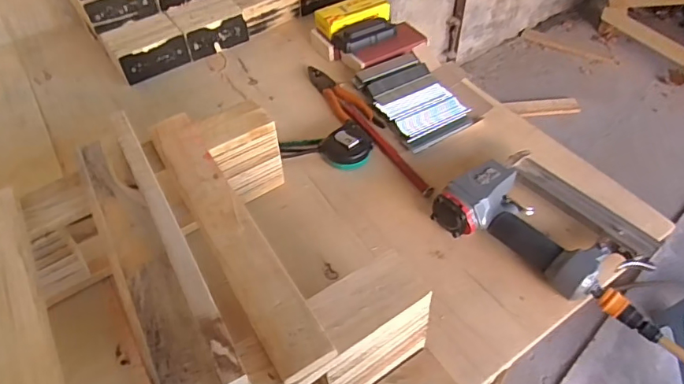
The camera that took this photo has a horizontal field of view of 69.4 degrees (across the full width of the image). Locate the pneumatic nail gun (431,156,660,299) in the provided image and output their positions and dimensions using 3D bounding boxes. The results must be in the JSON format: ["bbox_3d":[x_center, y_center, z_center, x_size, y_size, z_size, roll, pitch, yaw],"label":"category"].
[{"bbox_3d":[0.248,0.039,0.604,0.194,0.068,0.195,-27,53,-19],"label":"pneumatic nail gun"}]

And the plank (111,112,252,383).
[{"bbox_3d":[-0.159,0.038,0.462,0.020,0.045,0.340,-25,52,-18],"label":"plank"}]

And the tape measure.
[{"bbox_3d":[0.010,-0.066,0.717,0.070,0.035,0.065,-2,49,2],"label":"tape measure"}]

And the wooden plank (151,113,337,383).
[{"bbox_3d":[-0.115,0.030,0.488,0.049,0.015,0.343,-27,52,-19],"label":"wooden plank"}]

